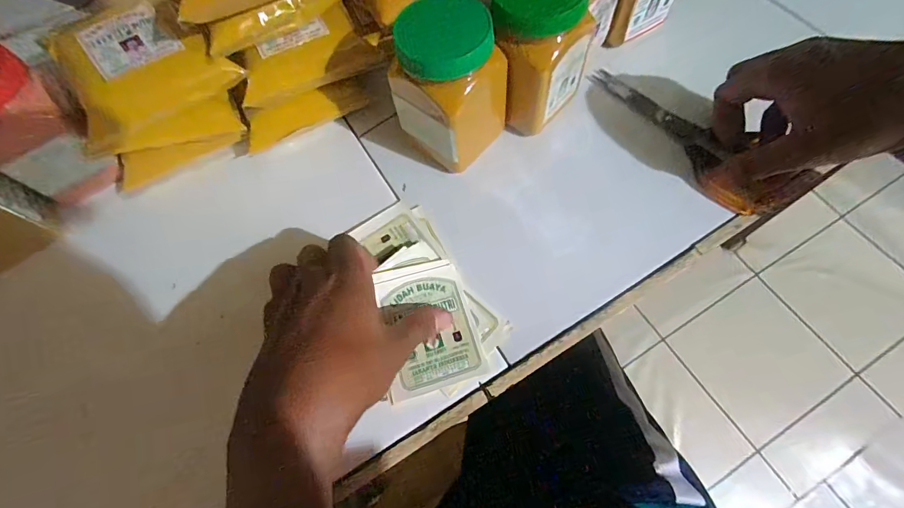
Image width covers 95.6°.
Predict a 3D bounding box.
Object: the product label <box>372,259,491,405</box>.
[{"bbox_3d":[-0.017,0.048,0.284,0.063,0.010,0.087,-17,67,-5],"label":"product label"}]

